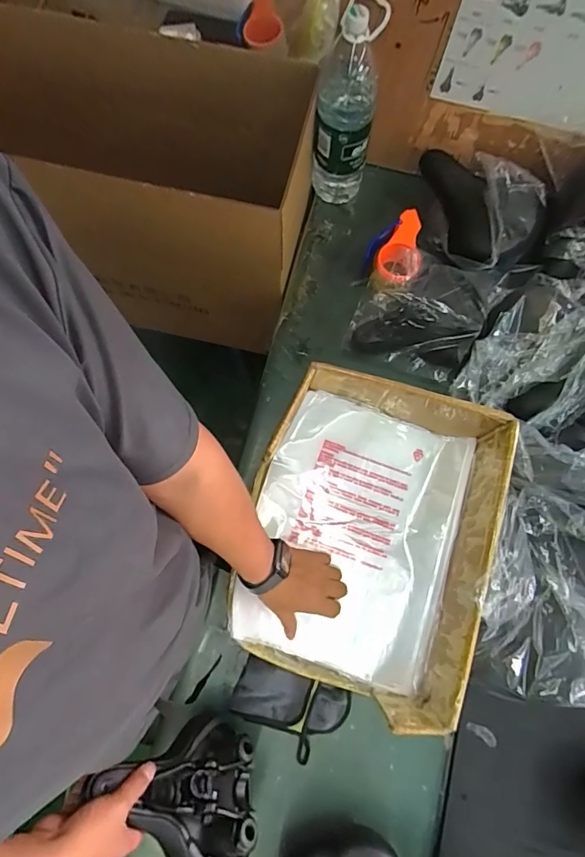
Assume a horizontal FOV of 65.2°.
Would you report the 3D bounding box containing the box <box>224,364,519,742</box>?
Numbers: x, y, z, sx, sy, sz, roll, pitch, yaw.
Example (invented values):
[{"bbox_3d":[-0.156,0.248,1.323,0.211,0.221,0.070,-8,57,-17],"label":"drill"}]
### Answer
[{"bbox_3d":[0.096,0.149,0.648,0.305,0.164,0.408,19,76,4],"label":"box"}]

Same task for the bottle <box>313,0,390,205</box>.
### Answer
[{"bbox_3d":[0.091,-0.548,0.808,0.101,0.319,0.090,3,76,0],"label":"bottle"}]

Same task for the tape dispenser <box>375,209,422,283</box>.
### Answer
[{"bbox_3d":[0.204,-0.332,0.863,0.079,0.056,0.168,18,76,4],"label":"tape dispenser"}]

